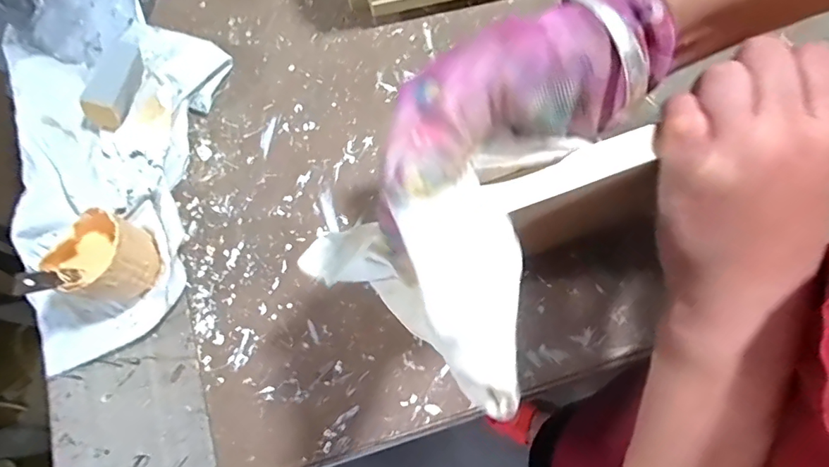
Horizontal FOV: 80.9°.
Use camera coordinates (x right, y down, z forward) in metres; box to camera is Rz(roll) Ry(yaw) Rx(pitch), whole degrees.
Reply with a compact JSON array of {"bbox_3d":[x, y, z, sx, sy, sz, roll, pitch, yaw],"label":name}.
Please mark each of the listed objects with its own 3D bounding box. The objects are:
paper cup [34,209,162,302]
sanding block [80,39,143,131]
[{"bbox_3d":[-0.225,0.021,0.355,0.058,0.067,0.066,23,74,6],"label":"paper cup"},{"bbox_3d":[-0.246,-0.126,0.402,0.026,0.030,0.072,14,74,4],"label":"sanding block"}]

